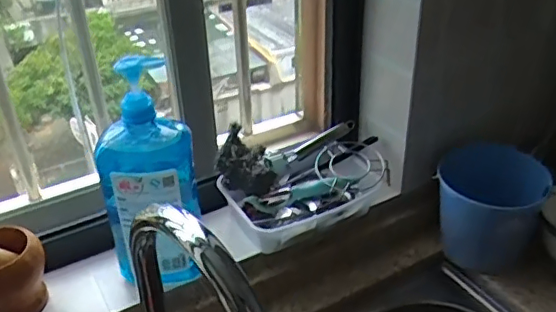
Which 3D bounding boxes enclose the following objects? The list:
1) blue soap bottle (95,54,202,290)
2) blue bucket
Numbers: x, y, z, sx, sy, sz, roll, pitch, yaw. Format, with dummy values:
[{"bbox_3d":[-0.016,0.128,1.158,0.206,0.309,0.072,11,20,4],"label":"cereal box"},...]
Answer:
[{"bbox_3d":[-0.148,0.015,0.653,0.096,0.241,0.078,3,33,4],"label":"blue soap bottle"},{"bbox_3d":[0.307,0.073,0.842,0.152,0.149,0.172,15,36,22],"label":"blue bucket"}]

